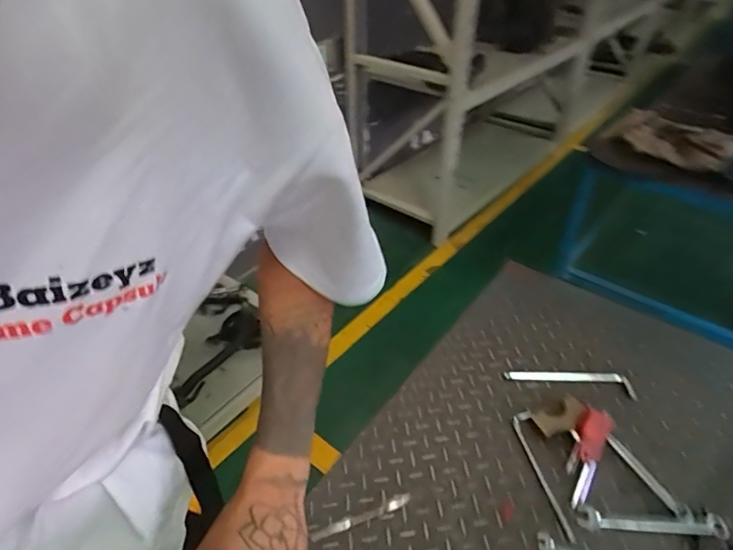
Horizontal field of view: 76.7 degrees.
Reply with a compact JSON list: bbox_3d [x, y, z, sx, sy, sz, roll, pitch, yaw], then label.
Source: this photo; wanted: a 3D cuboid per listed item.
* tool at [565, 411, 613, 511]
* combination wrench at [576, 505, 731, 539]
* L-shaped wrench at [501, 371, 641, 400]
[{"bbox_3d":[0.347,0.280,0.739,0.050,0.031,0.166,24,46,28],"label":"tool"},{"bbox_3d":[0.410,0.355,0.664,0.201,0.011,0.032,3,40,6],"label":"combination wrench"},{"bbox_3d":[0.371,0.195,0.856,0.224,0.010,0.039,4,40,8],"label":"L-shaped wrench"}]

